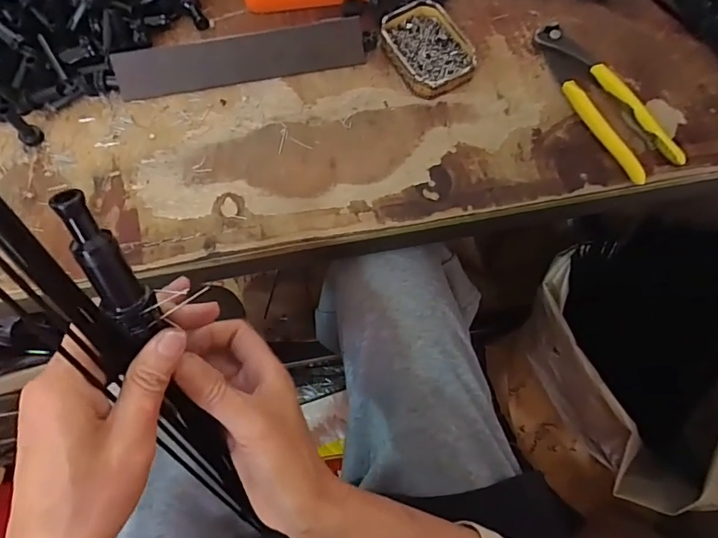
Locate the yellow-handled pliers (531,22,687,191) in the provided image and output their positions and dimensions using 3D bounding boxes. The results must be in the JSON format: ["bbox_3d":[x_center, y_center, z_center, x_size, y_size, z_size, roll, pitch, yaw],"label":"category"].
[{"bbox_3d":[0.204,-0.145,0.415,0.045,0.021,0.162,-26,72,-8],"label":"yellow-handled pliers"}]

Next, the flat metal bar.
[{"bbox_3d":[-0.104,-0.186,0.435,0.217,0.004,0.038,-10,115,-2],"label":"flat metal bar"}]

